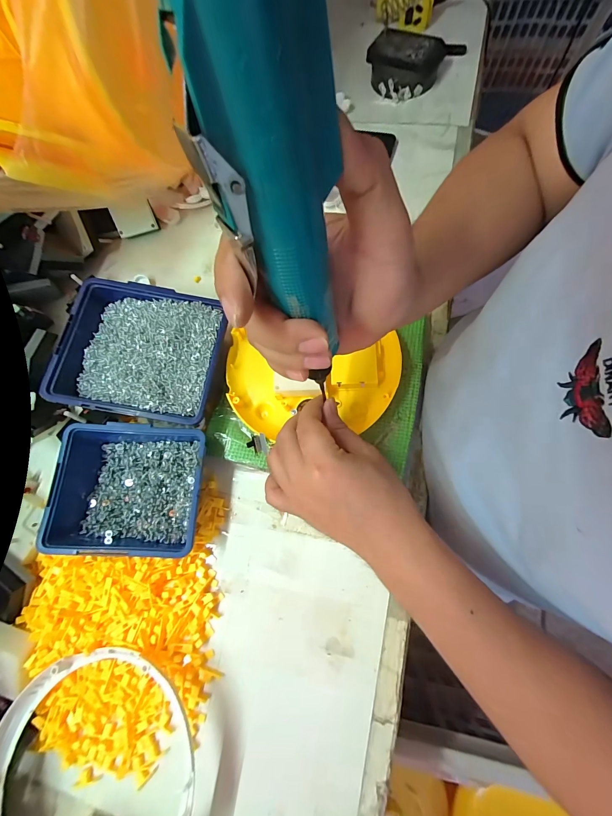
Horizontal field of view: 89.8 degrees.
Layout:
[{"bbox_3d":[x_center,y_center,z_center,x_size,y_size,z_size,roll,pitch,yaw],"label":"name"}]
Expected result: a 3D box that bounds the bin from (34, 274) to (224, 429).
[{"bbox_3d":[-0.181,-0.061,0.343,0.183,0.047,0.140,8,75,8],"label":"bin"}]

